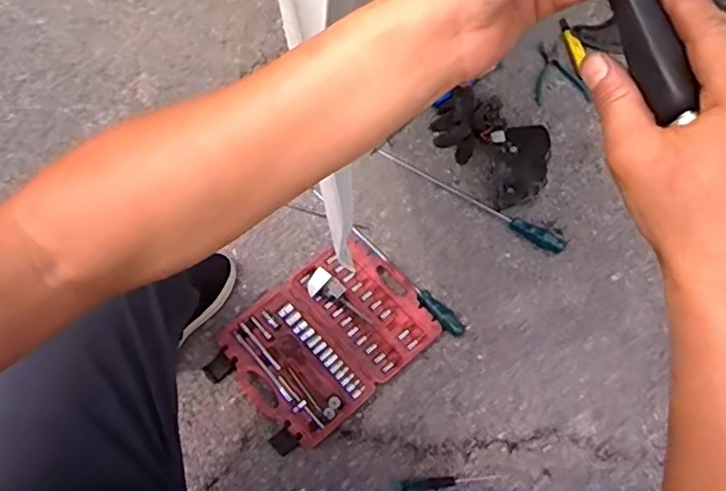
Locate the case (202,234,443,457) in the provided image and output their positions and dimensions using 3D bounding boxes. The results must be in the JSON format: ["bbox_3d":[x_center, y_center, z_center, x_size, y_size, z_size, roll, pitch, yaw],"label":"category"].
[{"bbox_3d":[-0.066,0.160,1.077,0.362,0.044,0.260,-37,70,-19],"label":"case"}]

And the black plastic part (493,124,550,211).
[{"bbox_3d":[0.318,-0.171,1.246,0.117,0.080,0.199,17,63,7],"label":"black plastic part"}]

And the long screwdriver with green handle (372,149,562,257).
[{"bbox_3d":[0.214,-0.098,1.230,0.411,0.027,0.031,32,66,14],"label":"long screwdriver with green handle"}]

